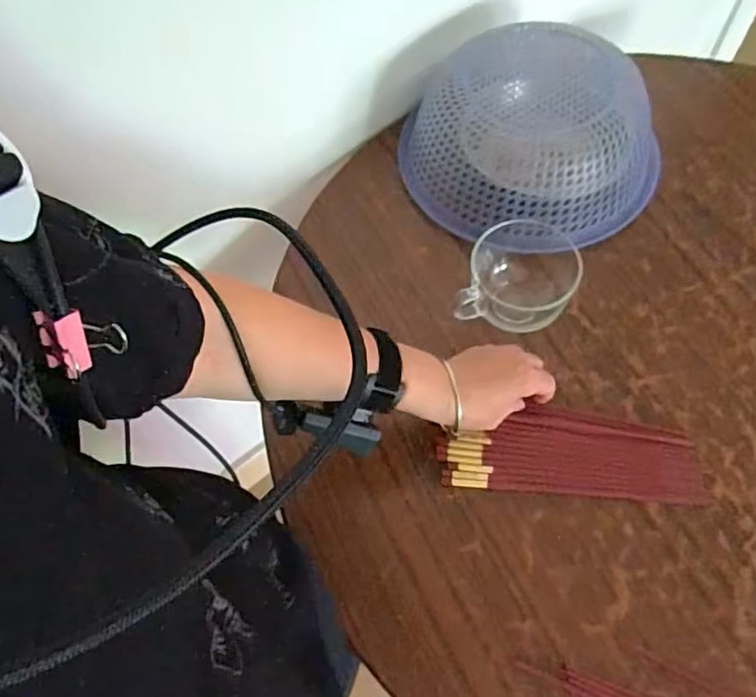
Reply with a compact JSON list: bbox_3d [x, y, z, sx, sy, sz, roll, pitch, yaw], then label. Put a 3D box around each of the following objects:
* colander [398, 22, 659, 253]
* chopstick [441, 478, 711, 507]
[{"bbox_3d":[0.160,-0.249,0.663,0.246,0.113,0.260,-2,64,3],"label":"colander"},{"bbox_3d":[0.180,0.133,0.535,0.236,0.007,0.009,4,65,6],"label":"chopstick"}]

